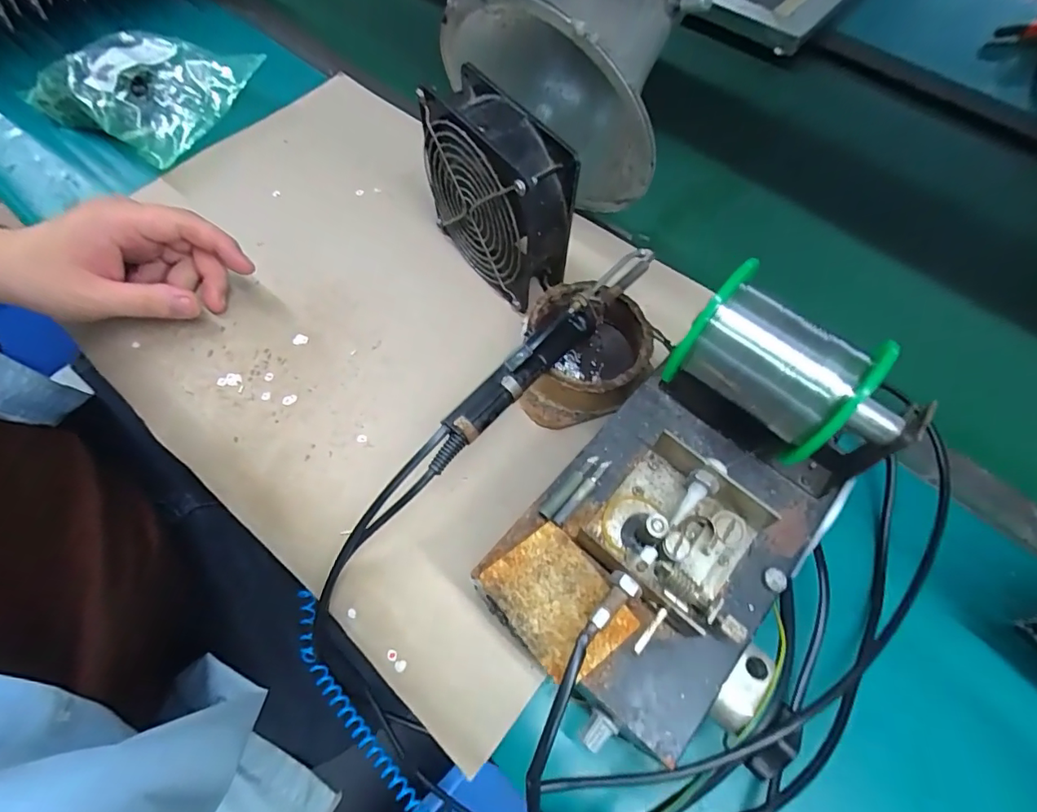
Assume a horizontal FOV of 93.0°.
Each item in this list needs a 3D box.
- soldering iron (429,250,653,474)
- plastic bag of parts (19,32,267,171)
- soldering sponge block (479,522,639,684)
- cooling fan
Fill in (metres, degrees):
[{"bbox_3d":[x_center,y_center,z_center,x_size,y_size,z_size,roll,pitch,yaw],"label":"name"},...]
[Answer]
[{"bbox_3d":[0.020,-0.037,0.304,0.020,0.023,0.200,41,67,18],"label":"soldering iron"},{"bbox_3d":[-0.346,-0.294,0.457,0.177,0.048,0.130,23,64,10],"label":"plastic bag of parts"},{"bbox_3d":[0.017,0.086,0.217,0.045,0.004,0.058,-36,69,-19],"label":"soldering sponge block"},{"bbox_3d":[-0.014,-0.144,0.350,0.044,0.120,0.121,-35,69,-18],"label":"cooling fan"}]

